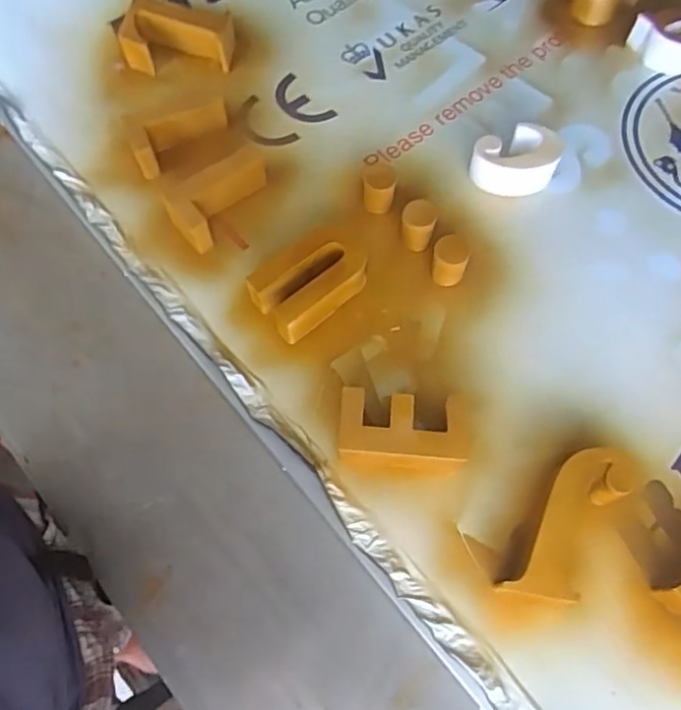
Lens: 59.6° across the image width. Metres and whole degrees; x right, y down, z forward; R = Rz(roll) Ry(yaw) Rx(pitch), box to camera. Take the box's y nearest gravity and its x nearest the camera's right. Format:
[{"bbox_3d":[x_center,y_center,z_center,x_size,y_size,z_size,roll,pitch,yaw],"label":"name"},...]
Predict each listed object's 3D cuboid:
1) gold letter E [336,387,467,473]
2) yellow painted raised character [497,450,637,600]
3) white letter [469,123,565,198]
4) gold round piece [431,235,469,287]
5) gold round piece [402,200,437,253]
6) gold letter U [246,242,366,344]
[{"bbox_3d":[0.052,0.068,0.522,0.111,0.046,0.068,2,66,0],"label":"gold letter E"},{"bbox_3d":[0.184,0.144,0.487,0.057,0.043,0.148,32,70,13],"label":"yellow painted raised character"},{"bbox_3d":[0.191,-0.214,0.648,0.089,0.045,0.076,23,68,9],"label":"white letter"},{"bbox_3d":[0.108,-0.094,0.591,0.033,0.049,0.033,0,66,-1],"label":"gold round piece"},{"bbox_3d":[0.078,-0.129,0.605,0.033,0.052,0.030,0,66,-1],"label":"gold round piece"},{"bbox_3d":[-0.029,-0.070,0.582,0.111,0.049,0.065,-37,72,-15],"label":"gold letter U"}]

